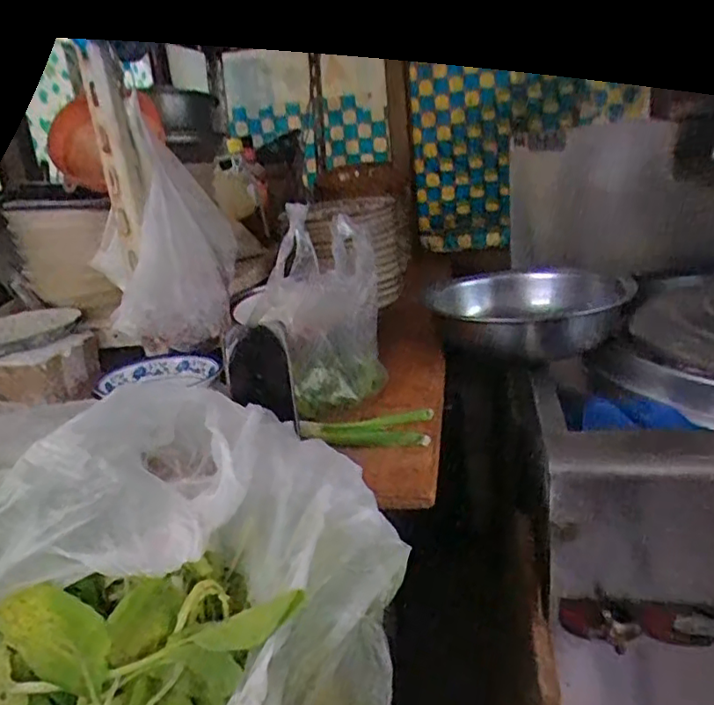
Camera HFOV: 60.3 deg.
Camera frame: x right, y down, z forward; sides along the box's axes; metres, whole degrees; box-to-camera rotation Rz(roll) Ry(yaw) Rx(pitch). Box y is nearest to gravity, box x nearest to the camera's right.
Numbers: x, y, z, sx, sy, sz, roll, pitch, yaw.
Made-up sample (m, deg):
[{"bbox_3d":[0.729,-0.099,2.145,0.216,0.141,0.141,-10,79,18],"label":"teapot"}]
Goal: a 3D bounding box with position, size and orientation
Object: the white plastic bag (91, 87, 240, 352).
[{"bbox_3d":[-0.241,-0.152,0.770,0.168,0.265,0.139,-10,19,-12],"label":"white plastic bag"}]

